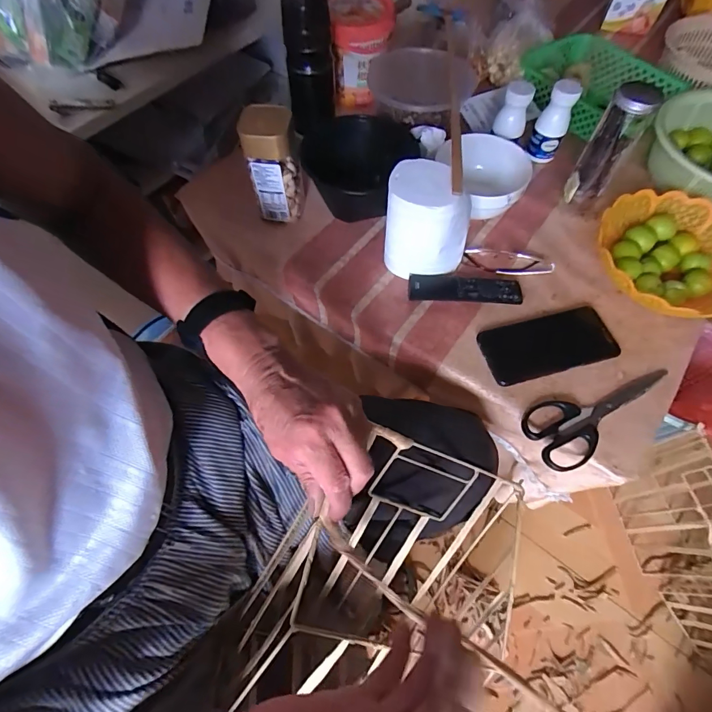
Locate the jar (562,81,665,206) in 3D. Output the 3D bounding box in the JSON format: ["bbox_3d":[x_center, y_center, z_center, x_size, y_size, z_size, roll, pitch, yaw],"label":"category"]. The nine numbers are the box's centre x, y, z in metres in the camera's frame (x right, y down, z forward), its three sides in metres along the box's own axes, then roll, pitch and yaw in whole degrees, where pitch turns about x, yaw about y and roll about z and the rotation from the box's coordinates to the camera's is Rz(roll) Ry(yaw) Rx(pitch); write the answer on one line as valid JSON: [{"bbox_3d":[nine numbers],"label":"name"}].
[{"bbox_3d":[0.346,-0.283,0.553,0.055,0.162,0.055,0,63,0],"label":"jar"}]

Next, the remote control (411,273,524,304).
[{"bbox_3d":[0.143,-0.087,0.528,0.145,0.019,0.037,4,63,2],"label":"remote control"}]

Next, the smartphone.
[{"bbox_3d":[0.237,-0.016,0.499,0.160,0.007,0.078,-13,63,-6],"label":"smartphone"}]

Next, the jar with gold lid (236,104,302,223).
[{"bbox_3d":[-0.110,-0.256,0.547,0.062,0.138,0.064,-2,63,0],"label":"jar with gold lid"}]

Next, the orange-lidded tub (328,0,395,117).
[{"bbox_3d":[0.013,-0.525,0.702,0.101,0.134,0.110,0,63,0],"label":"orange-lidded tub"}]

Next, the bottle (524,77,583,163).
[{"bbox_3d":[0.304,-0.361,0.616,0.045,0.104,0.043,24,65,12],"label":"bottle"}]

